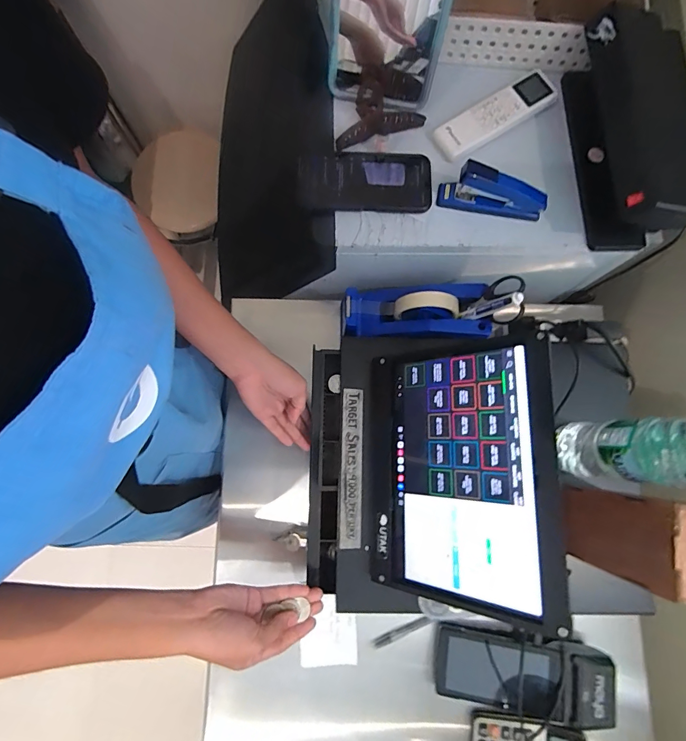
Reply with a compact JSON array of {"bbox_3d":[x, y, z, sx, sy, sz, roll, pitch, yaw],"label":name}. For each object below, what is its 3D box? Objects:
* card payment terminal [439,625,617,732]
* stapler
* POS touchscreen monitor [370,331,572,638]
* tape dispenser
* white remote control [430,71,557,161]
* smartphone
[{"bbox_3d":[0.230,0.393,0.508,0.214,0.046,0.085,8,79,0],"label":"card payment terminal"},{"bbox_3d":[0.191,-0.224,0.492,0.129,0.048,0.029,9,79,1],"label":"stapler"},{"bbox_3d":[0.122,0.104,0.426,0.205,0.050,0.255,-9,75,42],"label":"POS touchscreen monitor"},{"bbox_3d":[0.096,-0.081,0.537,0.196,0.068,0.076,1,79,-1],"label":"tape dispenser"},{"bbox_3d":[0.204,-0.340,0.530,0.175,0.023,0.052,-33,82,-7],"label":"white remote control"},{"bbox_3d":[0.028,-0.246,0.514,0.175,0.010,0.080,2,79,-1],"label":"smartphone"}]

